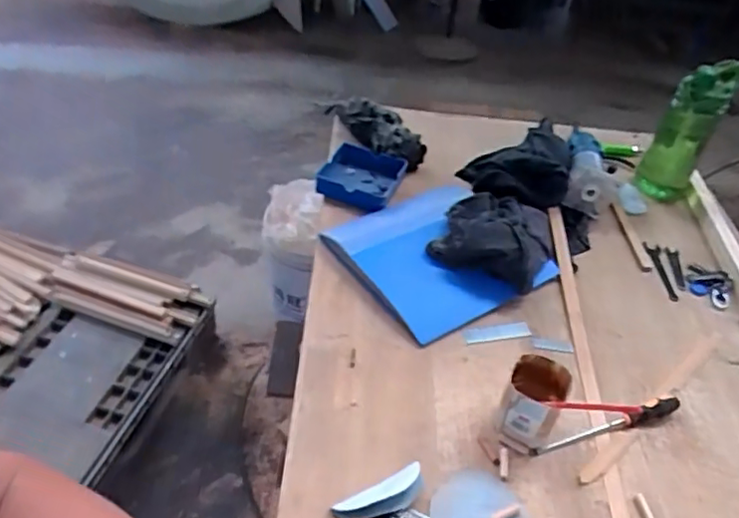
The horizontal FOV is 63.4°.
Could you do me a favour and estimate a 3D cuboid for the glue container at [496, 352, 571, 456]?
[{"bbox_3d":[0.208,0.187,0.773,0.073,0.088,0.086,24,44,17],"label":"glue container"}]

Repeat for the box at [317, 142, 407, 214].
[{"bbox_3d":[-0.017,-0.148,1.140,0.145,0.055,0.118,16,43,9],"label":"box"}]

